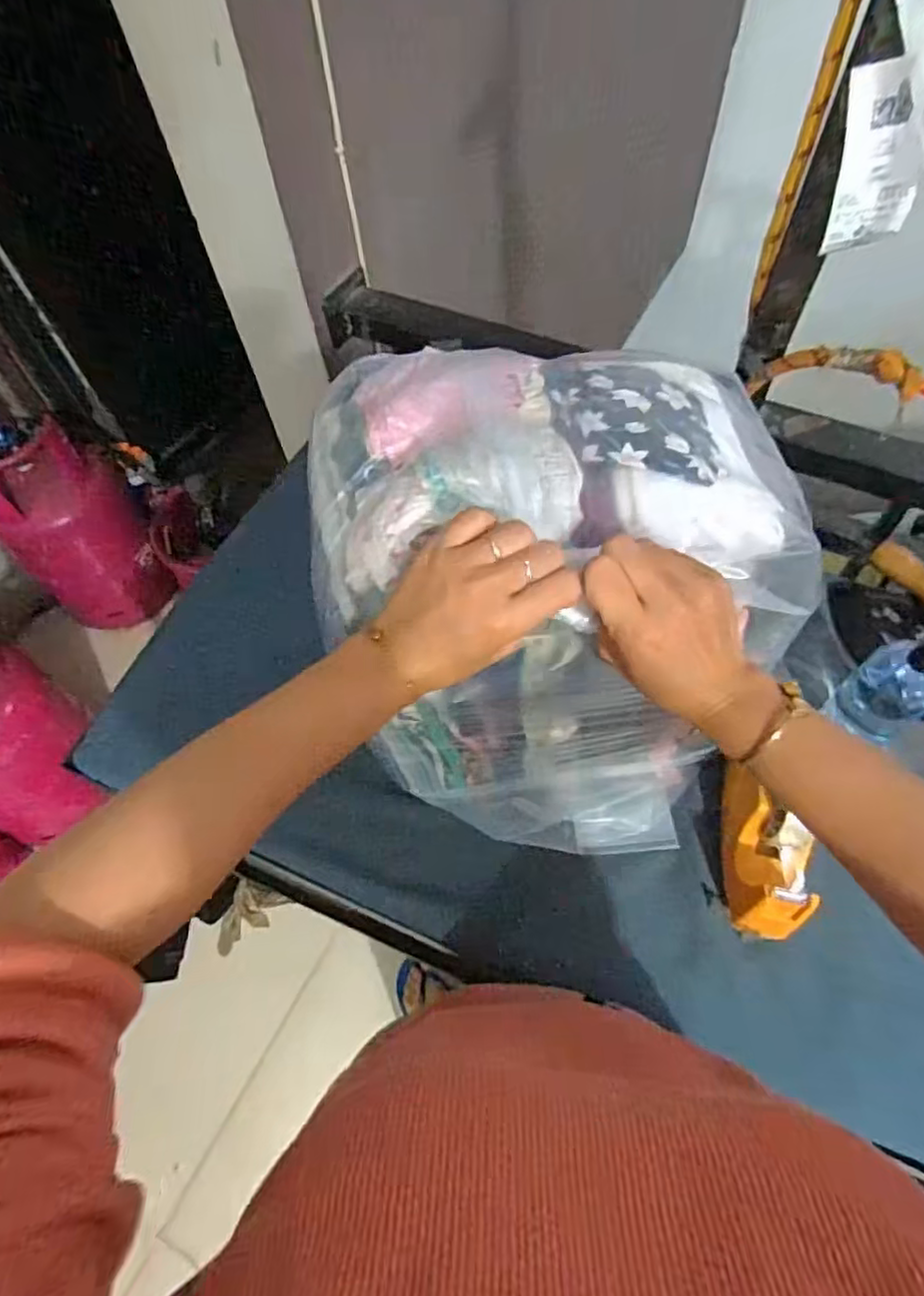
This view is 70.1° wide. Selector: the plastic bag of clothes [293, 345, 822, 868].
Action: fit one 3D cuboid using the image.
[{"bbox_3d":[0.066,-0.017,0.578,0.334,0.415,0.264,2,60,5],"label":"plastic bag of clothes"}]

